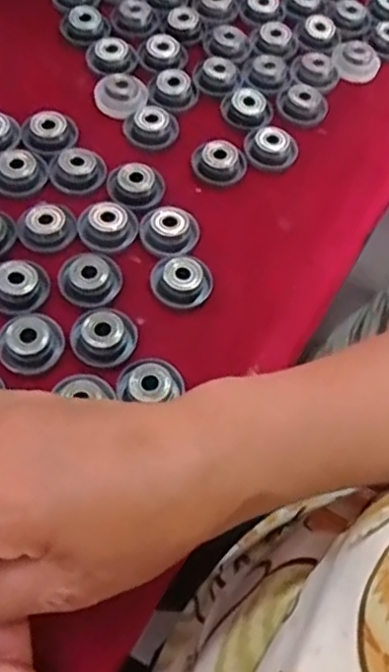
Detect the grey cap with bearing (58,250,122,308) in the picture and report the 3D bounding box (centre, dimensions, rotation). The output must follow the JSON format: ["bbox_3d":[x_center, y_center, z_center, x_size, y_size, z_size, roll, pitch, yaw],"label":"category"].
[{"bbox_3d":[-0.056,-0.034,0.358,0.030,0.014,0.035,5,62,-6],"label":"grey cap with bearing"}]

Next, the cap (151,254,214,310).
[{"bbox_3d":[-0.007,-0.032,0.364,0.031,0.013,0.030,4,62,-7],"label":"cap"}]

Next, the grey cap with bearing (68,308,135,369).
[{"bbox_3d":[-0.046,-0.001,0.340,0.029,0.014,0.032,30,62,7],"label":"grey cap with bearing"}]

